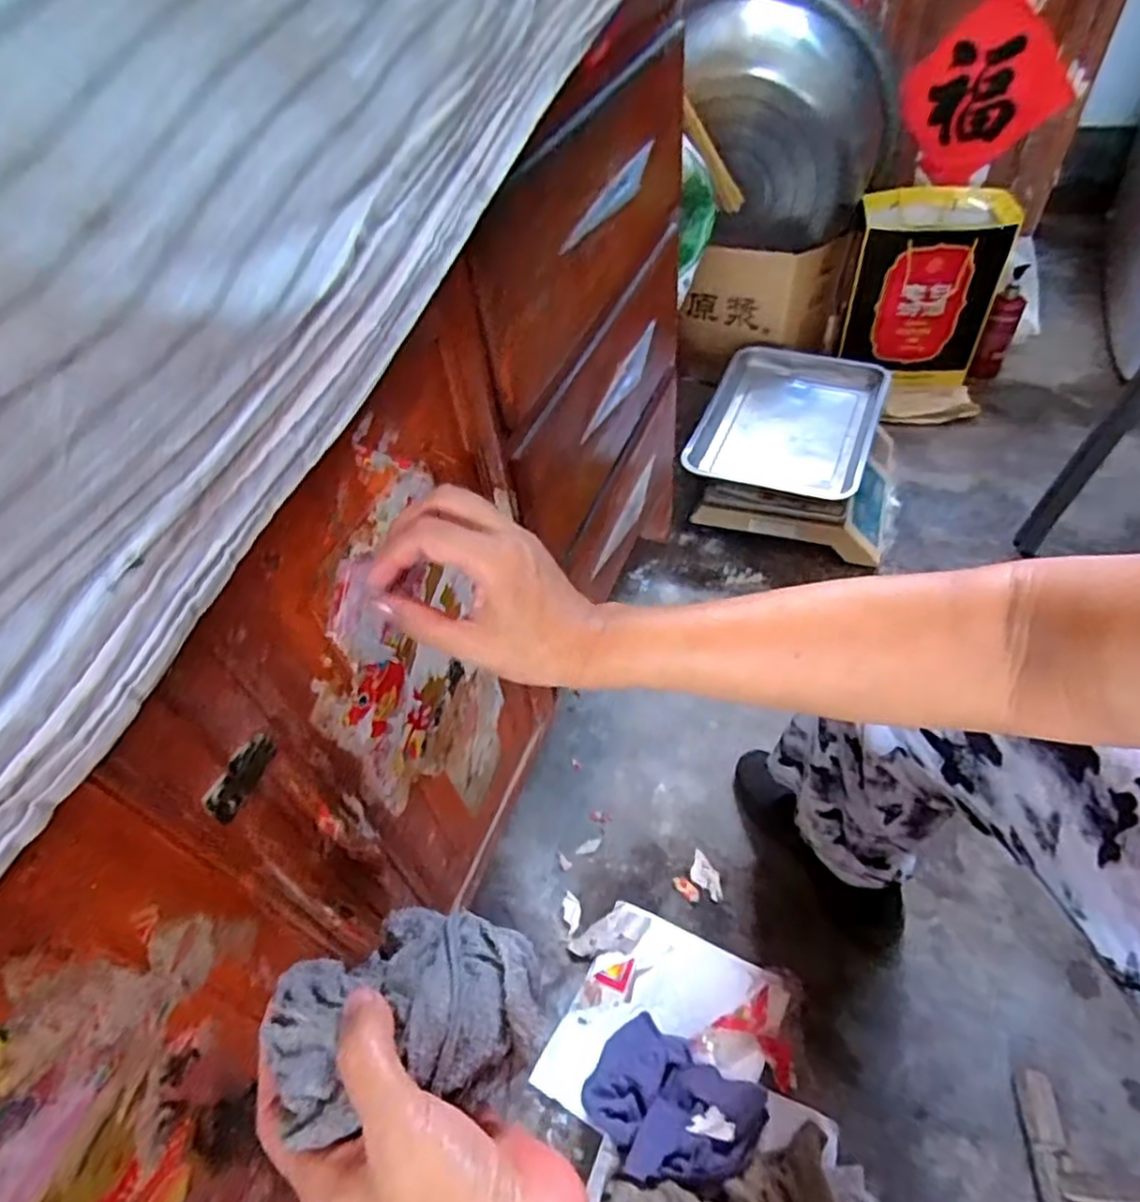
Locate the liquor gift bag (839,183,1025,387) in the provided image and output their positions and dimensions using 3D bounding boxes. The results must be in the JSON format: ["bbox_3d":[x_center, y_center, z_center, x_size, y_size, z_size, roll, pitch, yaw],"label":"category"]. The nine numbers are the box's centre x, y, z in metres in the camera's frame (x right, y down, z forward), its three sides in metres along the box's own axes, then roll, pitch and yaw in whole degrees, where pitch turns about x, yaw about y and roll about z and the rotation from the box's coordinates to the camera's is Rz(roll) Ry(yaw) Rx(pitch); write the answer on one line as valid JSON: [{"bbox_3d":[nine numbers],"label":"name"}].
[{"bbox_3d":[0.685,-0.592,1.337,0.258,0.320,0.179,6,51,12],"label":"liquor gift bag"}]

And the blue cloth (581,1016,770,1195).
[{"bbox_3d":[0.101,0.505,0.681,0.155,0.048,0.119,23,56,24],"label":"blue cloth"}]

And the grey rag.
[{"bbox_3d":[-0.073,0.177,0.303,0.116,0.051,0.087,-11,50,-2],"label":"grey rag"}]

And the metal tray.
[{"bbox_3d":[0.385,-0.323,1.200,0.284,0.061,0.354,17,54,19],"label":"metal tray"}]

